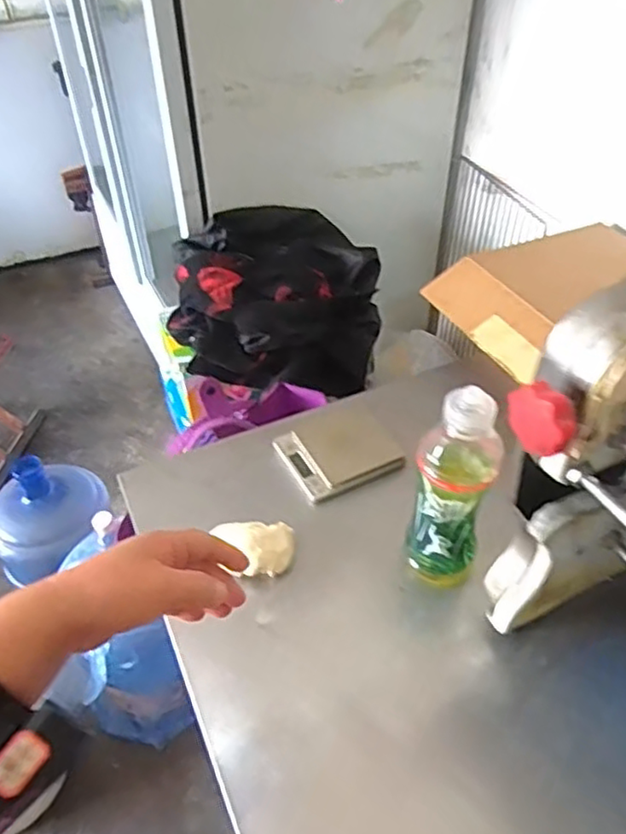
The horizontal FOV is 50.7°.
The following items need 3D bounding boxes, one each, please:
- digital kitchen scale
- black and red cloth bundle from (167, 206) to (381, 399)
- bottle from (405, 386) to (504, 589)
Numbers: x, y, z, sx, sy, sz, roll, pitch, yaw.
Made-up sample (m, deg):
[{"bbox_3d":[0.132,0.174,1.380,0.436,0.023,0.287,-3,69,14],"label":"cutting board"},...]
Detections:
[{"bbox_3d":[0.028,0.040,0.780,0.122,0.014,0.114,-21,49,-20],"label":"digital kitchen scale"},{"bbox_3d":[-0.062,-0.203,1.150,0.341,0.187,0.312,-5,45,-5],"label":"black and red cloth bundle"},{"bbox_3d":[0.126,0.067,0.603,0.071,0.224,0.058,20,48,19],"label":"bottle"}]

